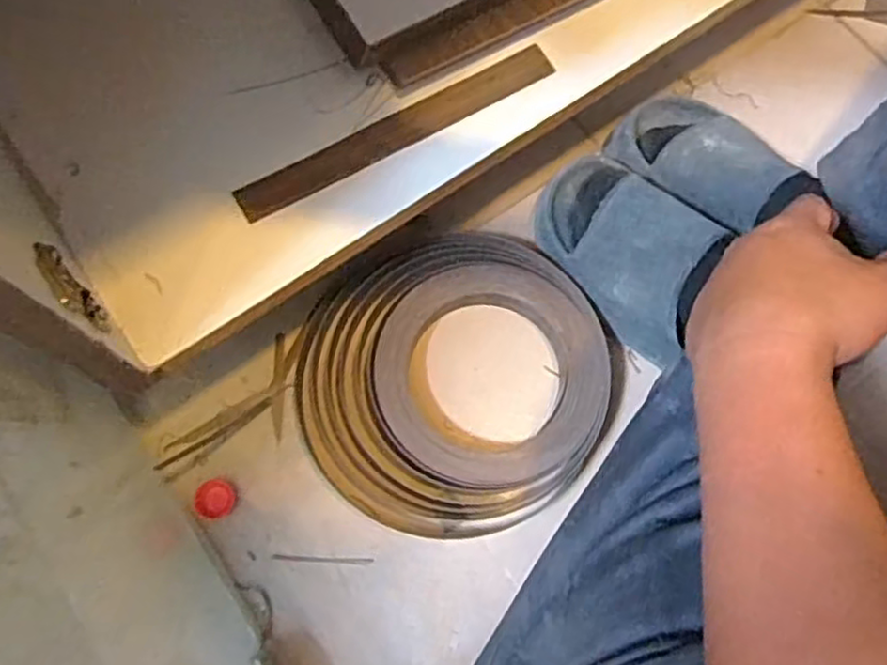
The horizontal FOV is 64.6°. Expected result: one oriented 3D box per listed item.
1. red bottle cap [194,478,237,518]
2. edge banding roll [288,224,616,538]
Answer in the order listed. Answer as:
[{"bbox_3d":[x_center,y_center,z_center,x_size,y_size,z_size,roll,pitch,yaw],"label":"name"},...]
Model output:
[{"bbox_3d":[-0.179,0.130,0.550,0.030,0.006,0.029,0,73,-1],"label":"red bottle cap"},{"bbox_3d":[0.006,0.036,0.575,0.249,0.029,0.238,0,73,-1],"label":"edge banding roll"}]

